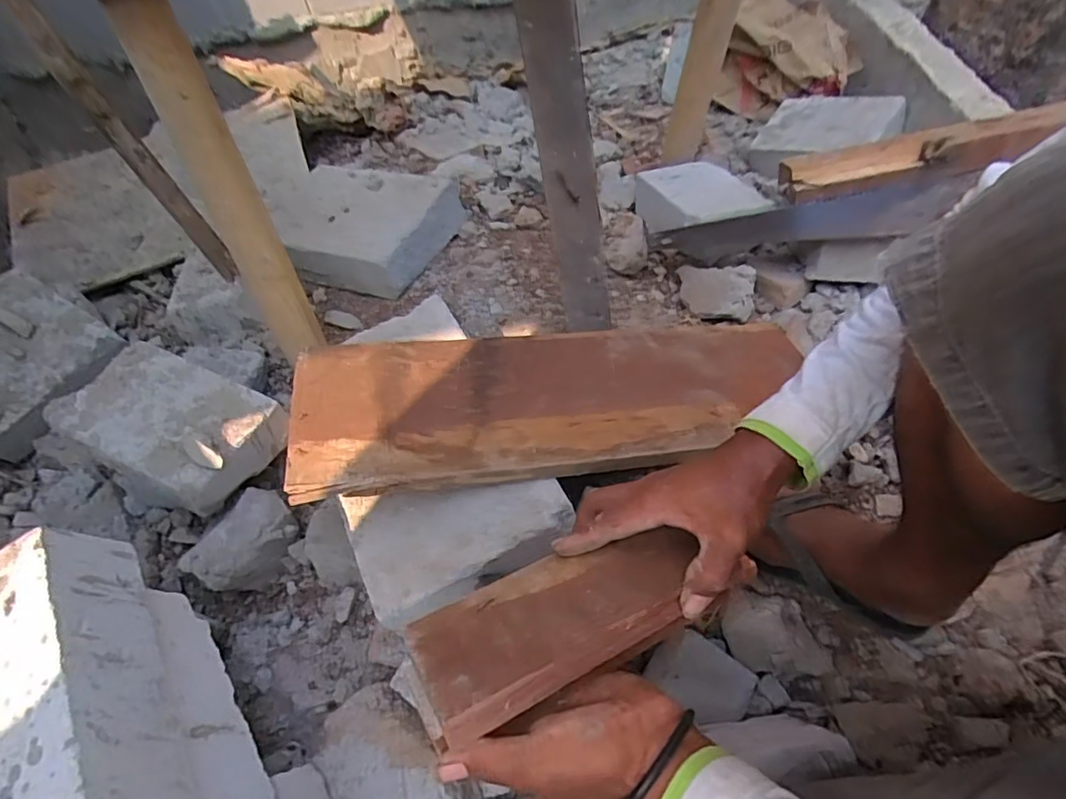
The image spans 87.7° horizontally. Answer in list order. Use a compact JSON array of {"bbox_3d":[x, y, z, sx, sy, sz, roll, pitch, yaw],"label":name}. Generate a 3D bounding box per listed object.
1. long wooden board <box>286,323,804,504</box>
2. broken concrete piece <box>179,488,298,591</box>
[{"bbox_3d":[0.041,-0.012,0.595,0.554,0.031,0.203,-8,54,-16],"label":"long wooden board"},{"bbox_3d":[-0.302,0.160,0.600,0.070,0.072,0.107,28,61,21],"label":"broken concrete piece"}]

